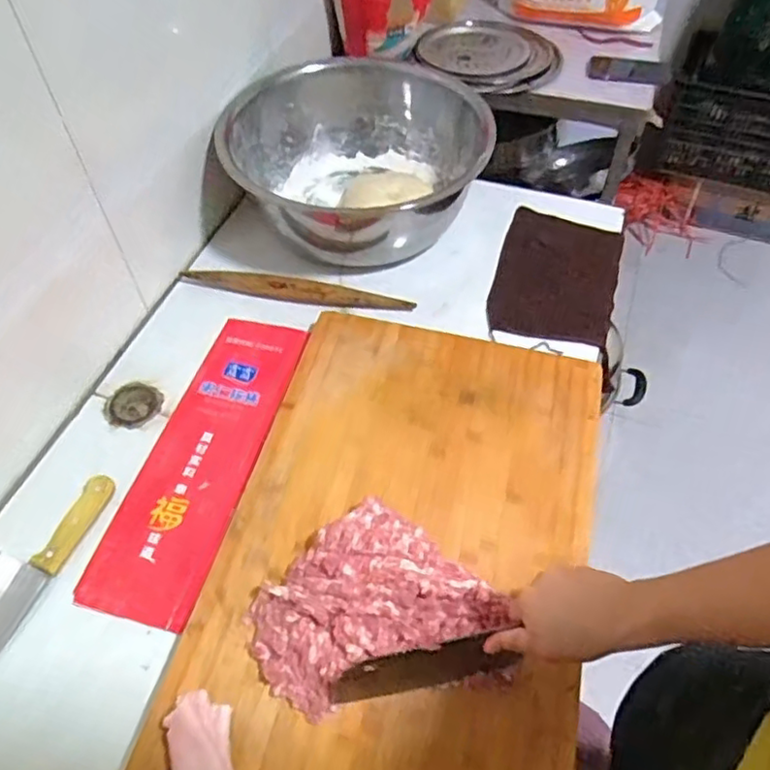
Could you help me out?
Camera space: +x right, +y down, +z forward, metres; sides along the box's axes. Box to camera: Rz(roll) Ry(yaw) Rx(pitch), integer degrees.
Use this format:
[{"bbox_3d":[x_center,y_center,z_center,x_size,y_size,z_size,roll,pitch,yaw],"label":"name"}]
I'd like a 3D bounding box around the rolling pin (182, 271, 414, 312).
[{"bbox_3d":[-0.124,-0.134,0.894,0.322,0.028,0.034,8,54,8],"label":"rolling pin"}]

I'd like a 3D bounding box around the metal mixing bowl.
[{"bbox_3d":[-0.041,-0.333,0.975,0.370,0.172,0.352,2,53,3],"label":"metal mixing bowl"}]

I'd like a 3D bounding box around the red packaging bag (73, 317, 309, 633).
[{"bbox_3d":[-0.210,0.076,0.749,0.123,0.011,0.398,13,53,6],"label":"red packaging bag"}]

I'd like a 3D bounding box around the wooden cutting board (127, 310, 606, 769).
[{"bbox_3d":[0.023,0.153,0.660,0.364,0.033,0.556,11,54,10],"label":"wooden cutting board"}]

